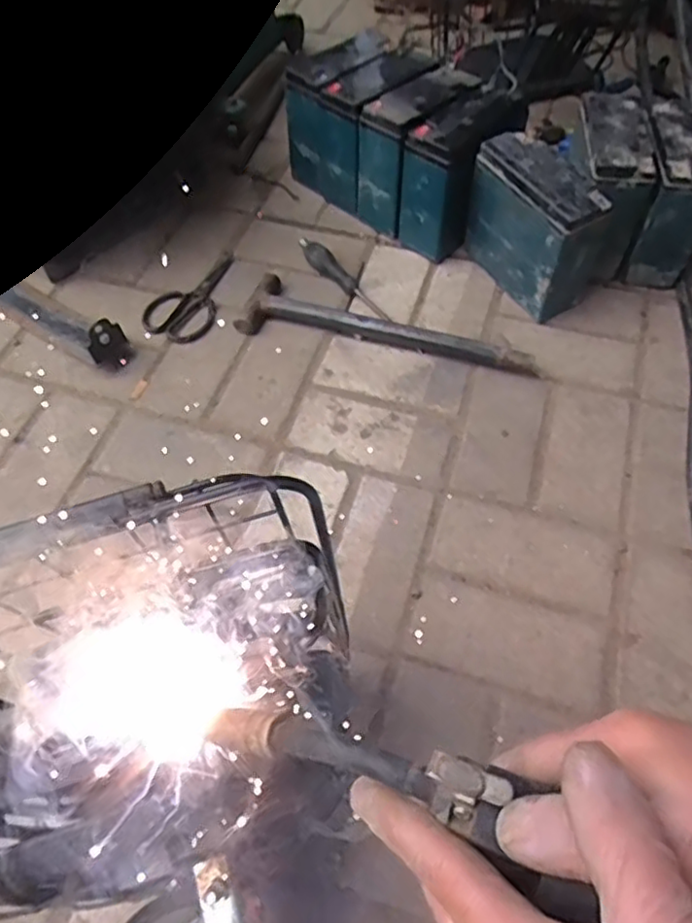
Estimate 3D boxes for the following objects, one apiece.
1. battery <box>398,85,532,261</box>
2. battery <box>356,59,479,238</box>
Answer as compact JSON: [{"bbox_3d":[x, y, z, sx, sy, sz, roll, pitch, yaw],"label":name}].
[{"bbox_3d":[0.158,-0.389,0.901,0.096,0.178,0.158,37,64,21],"label":"battery"},{"bbox_3d":[0.097,-0.438,0.933,0.081,0.174,0.163,37,64,21],"label":"battery"}]

